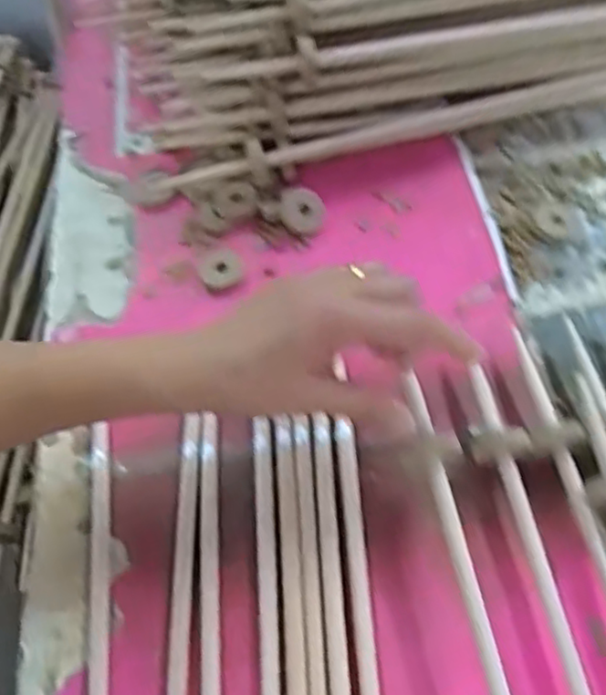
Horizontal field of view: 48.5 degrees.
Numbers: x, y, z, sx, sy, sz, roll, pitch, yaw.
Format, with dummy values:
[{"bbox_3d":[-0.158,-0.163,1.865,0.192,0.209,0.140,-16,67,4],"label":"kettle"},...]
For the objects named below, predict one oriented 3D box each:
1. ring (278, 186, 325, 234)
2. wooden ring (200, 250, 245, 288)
[{"bbox_3d":[-0.001,-0.111,0.541,0.034,0.004,0.038,-25,89,0],"label":"ring"},{"bbox_3d":[-0.065,-0.063,0.525,0.032,0.009,0.033,-2,59,3],"label":"wooden ring"}]

